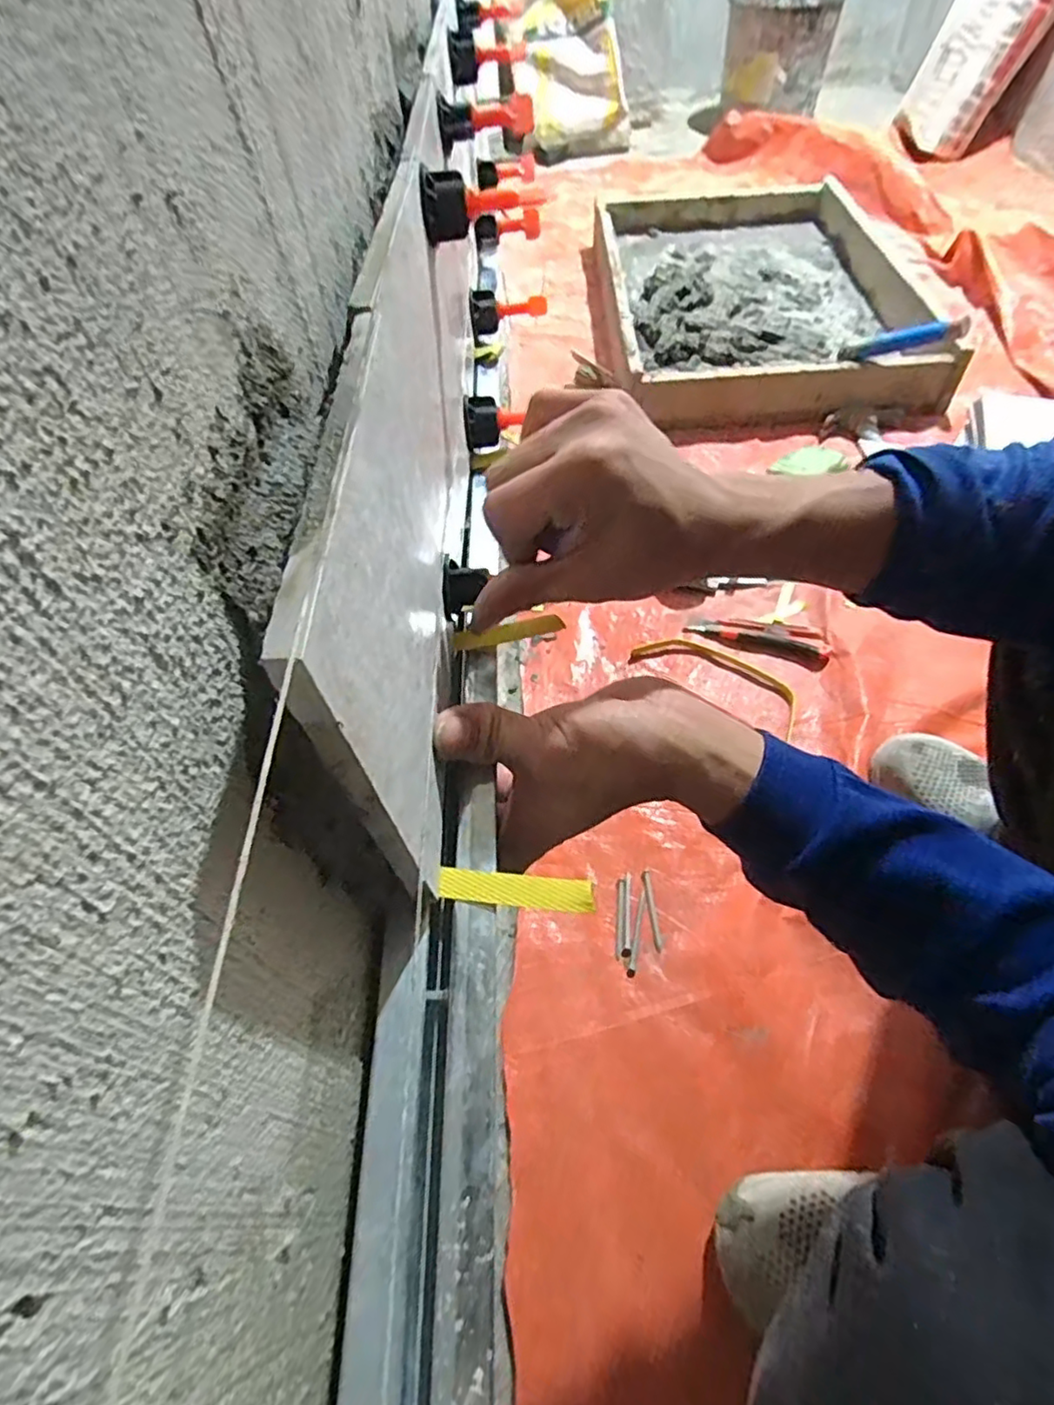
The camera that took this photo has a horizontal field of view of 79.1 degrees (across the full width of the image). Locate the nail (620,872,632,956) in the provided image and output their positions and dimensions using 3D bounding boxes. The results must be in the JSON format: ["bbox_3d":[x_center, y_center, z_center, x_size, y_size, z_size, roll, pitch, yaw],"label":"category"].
[{"bbox_3d":[0.096,0.204,0.614,0.010,0.005,0.078,3,55,7],"label":"nail"}]

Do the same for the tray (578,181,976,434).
[{"bbox_3d":[0.430,-0.801,1.210,0.566,0.078,0.801,-2,55,3],"label":"tray"}]

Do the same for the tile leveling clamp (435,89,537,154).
[{"bbox_3d":[-0.025,-0.368,0.400,0.059,0.024,0.030,-6,55,1],"label":"tile leveling clamp"}]

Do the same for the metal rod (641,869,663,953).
[{"bbox_3d":[0.120,0.200,0.613,0.010,0.005,0.074,-6,55,1],"label":"metal rod"}]

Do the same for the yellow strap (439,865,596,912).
[{"bbox_3d":[-0.005,0.071,0.244,0.059,0.004,0.012,5,56,8],"label":"yellow strap"}]

